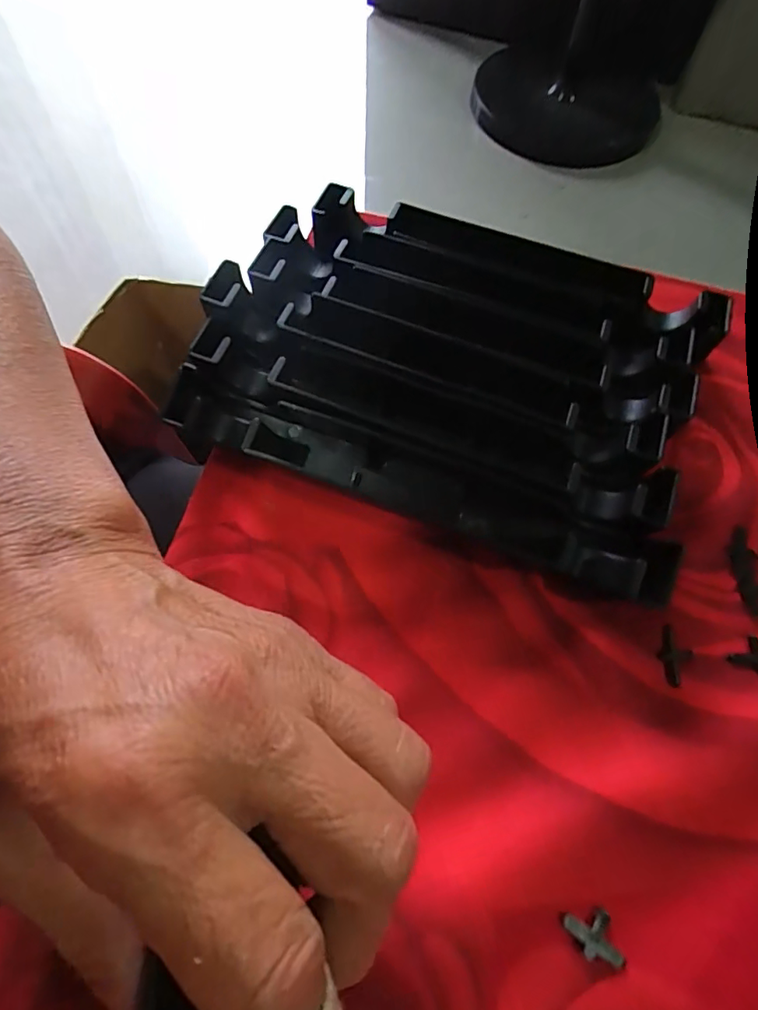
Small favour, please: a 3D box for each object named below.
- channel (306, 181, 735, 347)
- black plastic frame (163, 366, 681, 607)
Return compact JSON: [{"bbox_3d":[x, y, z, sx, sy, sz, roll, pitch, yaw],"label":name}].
[{"bbox_3d":[0.064,-0.116,0.260,0.196,0.019,0.039,21,67,7],"label":"channel"},{"bbox_3d":[0.013,-0.007,0.210,0.190,0.033,0.032,20,67,6],"label":"black plastic frame"}]

